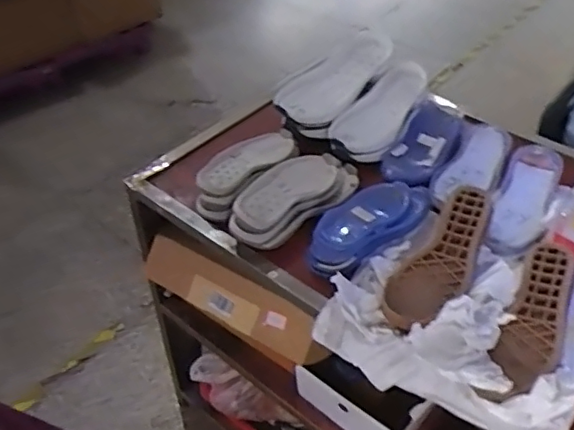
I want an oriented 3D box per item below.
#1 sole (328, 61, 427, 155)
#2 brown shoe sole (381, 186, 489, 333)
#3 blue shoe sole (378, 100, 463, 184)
[{"bbox_3d":[0.183,-0.198,1.090,0.097,0.027,0.260,38,64,13],"label":"sole"},{"bbox_3d":[0.225,0.059,0.832,0.095,0.033,0.294,24,48,23],"label":"brown shoe sole"},{"bbox_3d":[0.245,-0.129,1.033,0.096,0.031,0.243,24,48,23],"label":"blue shoe sole"}]

